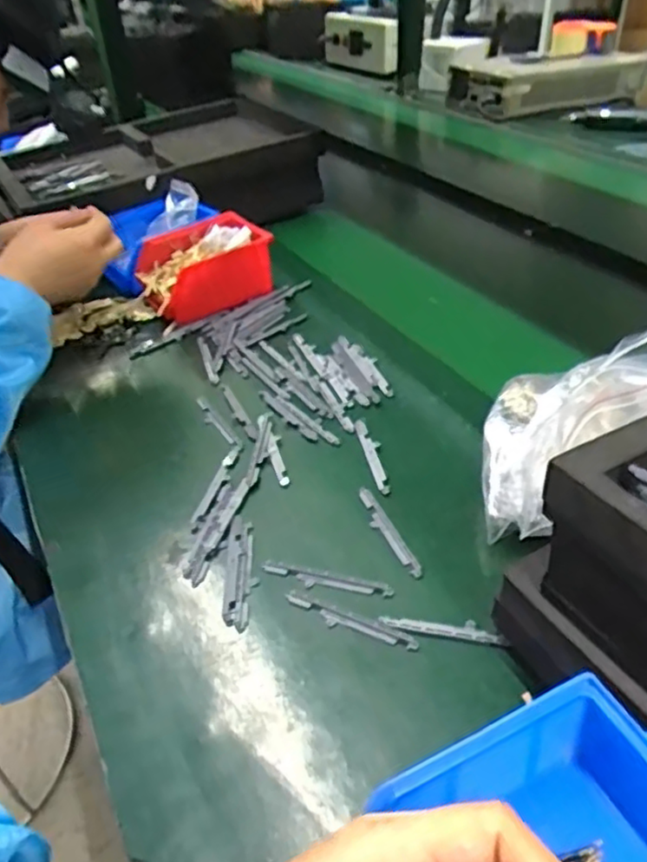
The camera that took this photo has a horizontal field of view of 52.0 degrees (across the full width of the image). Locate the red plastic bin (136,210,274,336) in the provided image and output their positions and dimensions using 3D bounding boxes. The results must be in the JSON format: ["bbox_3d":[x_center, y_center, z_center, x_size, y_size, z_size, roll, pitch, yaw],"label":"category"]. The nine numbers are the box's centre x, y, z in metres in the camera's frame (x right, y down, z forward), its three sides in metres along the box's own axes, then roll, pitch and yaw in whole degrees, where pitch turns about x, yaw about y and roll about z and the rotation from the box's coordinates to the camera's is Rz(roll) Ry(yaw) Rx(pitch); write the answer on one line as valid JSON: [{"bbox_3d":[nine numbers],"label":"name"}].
[{"bbox_3d":[-0.139,-0.191,0.767,0.143,0.083,0.104,-22,41,-19],"label":"red plastic bin"}]

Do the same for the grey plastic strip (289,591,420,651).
[{"bbox_3d":[0.016,0.123,0.429,0.091,0.004,0.012,13,43,23],"label":"grey plastic strip"}]

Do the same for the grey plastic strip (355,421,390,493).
[{"bbox_3d":[0.041,0.019,0.548,0.014,0.004,0.093,-11,39,-6],"label":"grey plastic strip"}]

